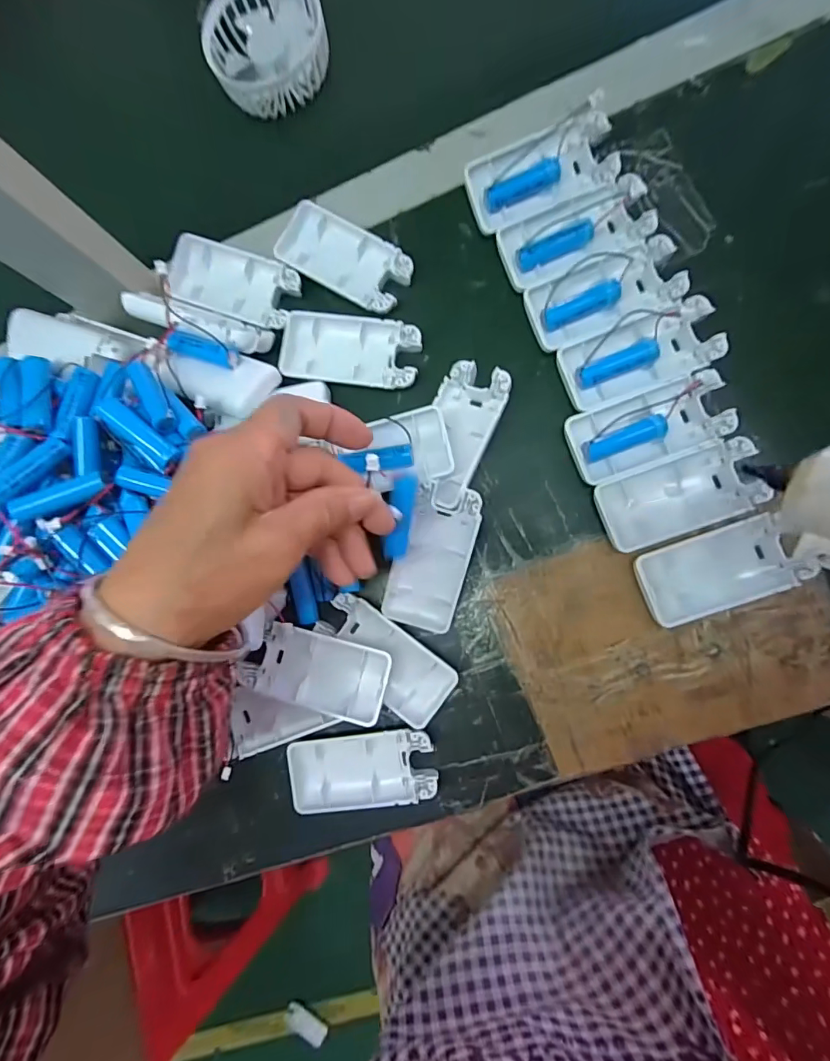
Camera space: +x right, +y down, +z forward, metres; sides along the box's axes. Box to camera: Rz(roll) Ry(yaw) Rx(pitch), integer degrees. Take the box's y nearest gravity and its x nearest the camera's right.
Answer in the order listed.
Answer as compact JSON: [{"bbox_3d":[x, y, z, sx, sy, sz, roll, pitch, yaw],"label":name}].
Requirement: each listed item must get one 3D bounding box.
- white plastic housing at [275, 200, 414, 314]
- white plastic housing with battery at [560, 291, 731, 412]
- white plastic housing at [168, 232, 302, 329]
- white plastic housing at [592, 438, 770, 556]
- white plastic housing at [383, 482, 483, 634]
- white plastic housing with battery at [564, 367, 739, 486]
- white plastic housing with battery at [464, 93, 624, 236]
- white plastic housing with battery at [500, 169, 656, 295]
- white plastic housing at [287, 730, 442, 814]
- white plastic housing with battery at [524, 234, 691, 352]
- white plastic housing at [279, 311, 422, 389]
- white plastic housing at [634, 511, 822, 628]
[{"bbox_3d":[-0.048,-0.189,0.323,0.096,0.014,0.047,31,91,9],"label":"white plastic housing"},{"bbox_3d":[0.140,-0.112,0.293,0.093,0.016,0.048,-20,84,6],"label":"white plastic housing with battery"},{"bbox_3d":[-0.127,-0.177,0.330,0.093,0.022,0.047,19,89,9],"label":"white plastic housing"},{"bbox_3d":[0.163,-0.022,0.285,0.094,0.012,0.046,-20,84,6],"label":"white plastic housing"},{"bbox_3d":[0.010,0.018,0.291,0.046,0.014,0.091,19,100,14],"label":"white plastic housing"},{"bbox_3d":[0.145,-0.064,0.290,0.093,0.014,0.044,-21,84,6],"label":"white plastic housing with battery"},{"bbox_3d":[0.083,-0.233,0.303,0.094,0.022,0.047,-22,84,6],"label":"white plastic housing with battery"},{"bbox_3d":[0.105,-0.190,0.301,0.094,0.019,0.044,-21,84,6],"label":"white plastic housing with battery"},{"bbox_3d":[-0.034,0.157,0.303,0.094,0.014,0.045,-9,85,7],"label":"white plastic housing"},{"bbox_3d":[0.120,-0.152,0.296,0.093,0.020,0.051,-21,84,6],"label":"white plastic housing with battery"},{"bbox_3d":[-0.044,-0.123,0.318,0.094,0.011,0.045,9,88,8],"label":"white plastic housing"},{"bbox_3d":[0.183,0.023,0.278,0.092,0.013,0.045,-20,84,6],"label":"white plastic housing"}]

